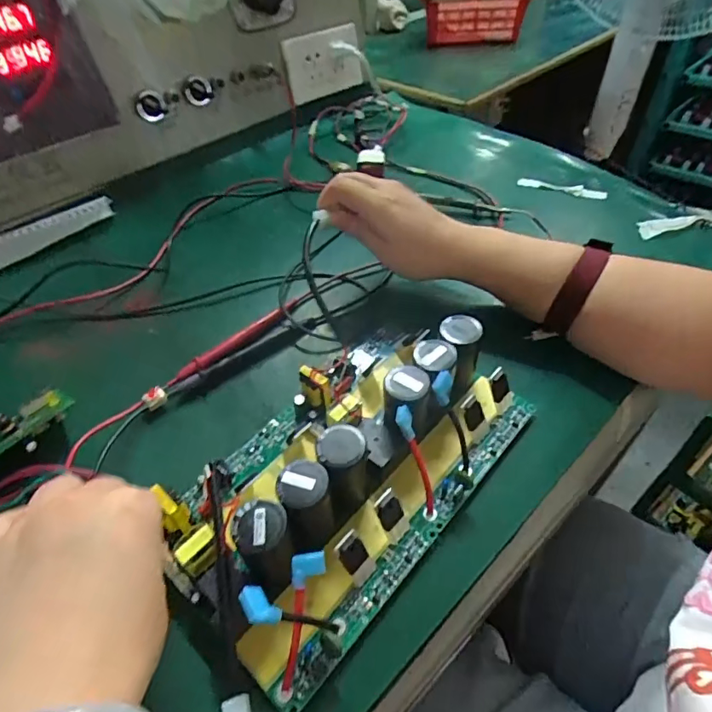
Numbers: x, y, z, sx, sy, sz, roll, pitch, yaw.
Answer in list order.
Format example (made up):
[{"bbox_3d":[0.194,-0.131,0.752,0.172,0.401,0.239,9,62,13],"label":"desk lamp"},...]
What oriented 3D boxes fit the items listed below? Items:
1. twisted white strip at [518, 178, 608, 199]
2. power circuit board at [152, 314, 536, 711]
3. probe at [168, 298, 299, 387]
[{"bbox_3d":[0.233,-0.190,0.552,0.096,0.006,0.016,9,48,12],"label":"twisted white strip"},{"bbox_3d":[-0.001,0.060,0.305,0.136,0.057,0.235,35,58,25],"label":"power circuit board"},{"bbox_3d":[-0.094,-0.014,0.401,0.017,0.014,0.128,35,58,30],"label":"probe"}]

